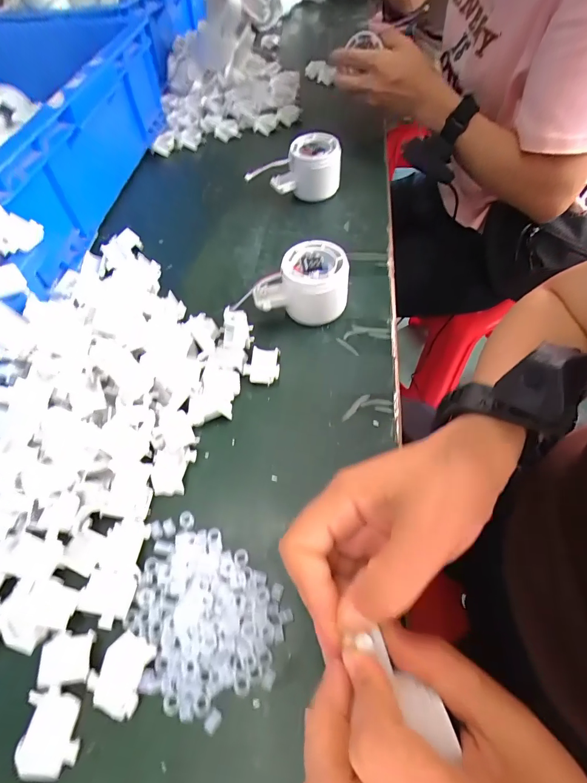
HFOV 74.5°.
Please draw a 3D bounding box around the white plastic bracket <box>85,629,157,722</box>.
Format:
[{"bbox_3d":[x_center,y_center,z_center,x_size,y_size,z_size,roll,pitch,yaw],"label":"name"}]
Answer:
[{"bbox_3d":[-0.094,0.155,0.213,0.030,0.004,0.034,23,59,14],"label":"white plastic bracket"}]

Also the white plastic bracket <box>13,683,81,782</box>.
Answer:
[{"bbox_3d":[-0.125,0.175,0.197,0.028,0.007,0.035,6,57,3],"label":"white plastic bracket"}]

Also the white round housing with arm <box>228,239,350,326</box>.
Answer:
[{"bbox_3d":[-0.001,-0.097,0.346,0.098,0.053,0.052,5,57,3],"label":"white round housing with arm"}]

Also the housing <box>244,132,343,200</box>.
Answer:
[{"bbox_3d":[0.000,-0.254,0.449,0.108,0.058,0.051,-9,57,-7],"label":"housing"}]

